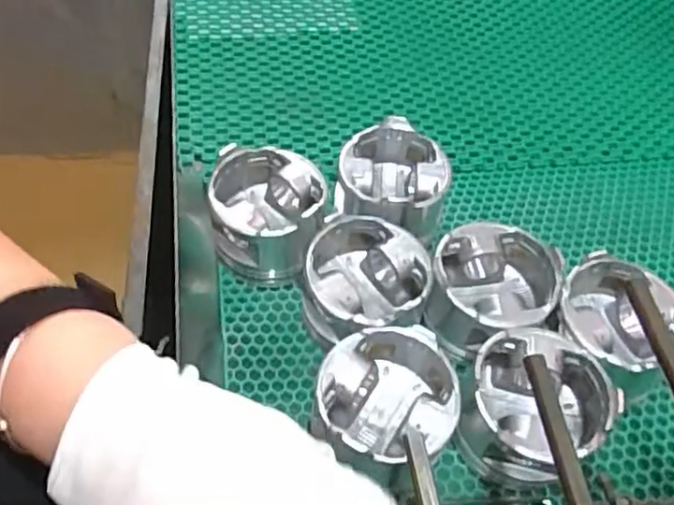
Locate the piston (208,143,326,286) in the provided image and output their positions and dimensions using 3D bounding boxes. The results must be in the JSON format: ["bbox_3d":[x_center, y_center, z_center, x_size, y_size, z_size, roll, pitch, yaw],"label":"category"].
[{"bbox_3d":[-0.060,-0.031,0.587,0.092,0.090,0.099,4,54,-2],"label":"piston"}]

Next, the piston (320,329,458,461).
[{"bbox_3d":[0.038,0.109,0.493,0.098,0.081,0.083,22,56,10],"label":"piston"}]

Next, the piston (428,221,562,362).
[{"bbox_3d":[0.127,0.037,0.546,0.101,0.065,0.113,11,56,5],"label":"piston"}]

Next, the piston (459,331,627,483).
[{"bbox_3d":[0.147,0.122,0.497,0.098,0.087,0.096,2,55,-3],"label":"piston"}]

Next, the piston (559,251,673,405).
[{"bbox_3d":[0.220,0.067,0.538,0.097,0.084,0.101,2,55,-3],"label":"piston"}]

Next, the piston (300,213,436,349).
[{"bbox_3d":[0.023,0.027,0.541,0.098,0.064,0.105,0,56,-1],"label":"piston"}]

